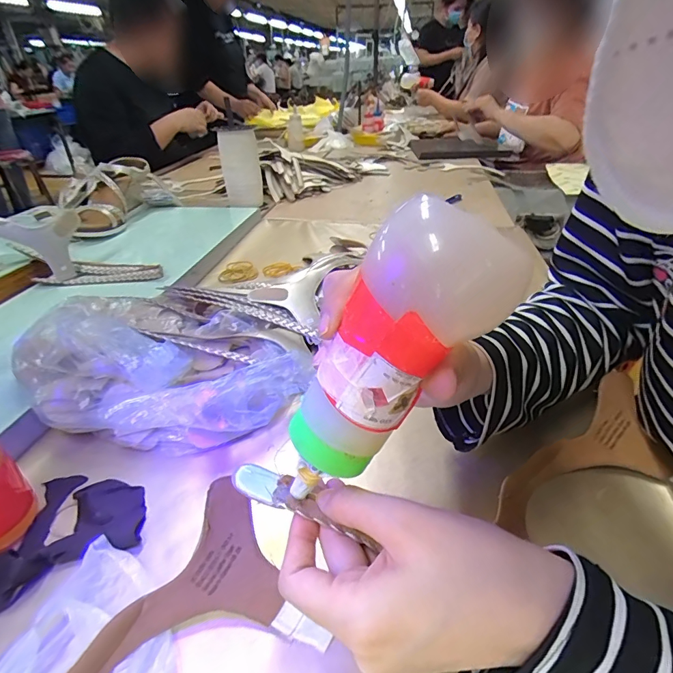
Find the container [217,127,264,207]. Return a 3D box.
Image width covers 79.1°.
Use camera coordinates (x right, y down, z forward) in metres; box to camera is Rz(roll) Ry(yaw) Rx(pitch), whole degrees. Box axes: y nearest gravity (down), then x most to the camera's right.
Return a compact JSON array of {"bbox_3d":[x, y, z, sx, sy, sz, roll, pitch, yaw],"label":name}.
[{"bbox_3d":[-0.206,-0.364,0.889,0.082,0.156,0.065,-6,34,-7],"label":"container"}]

